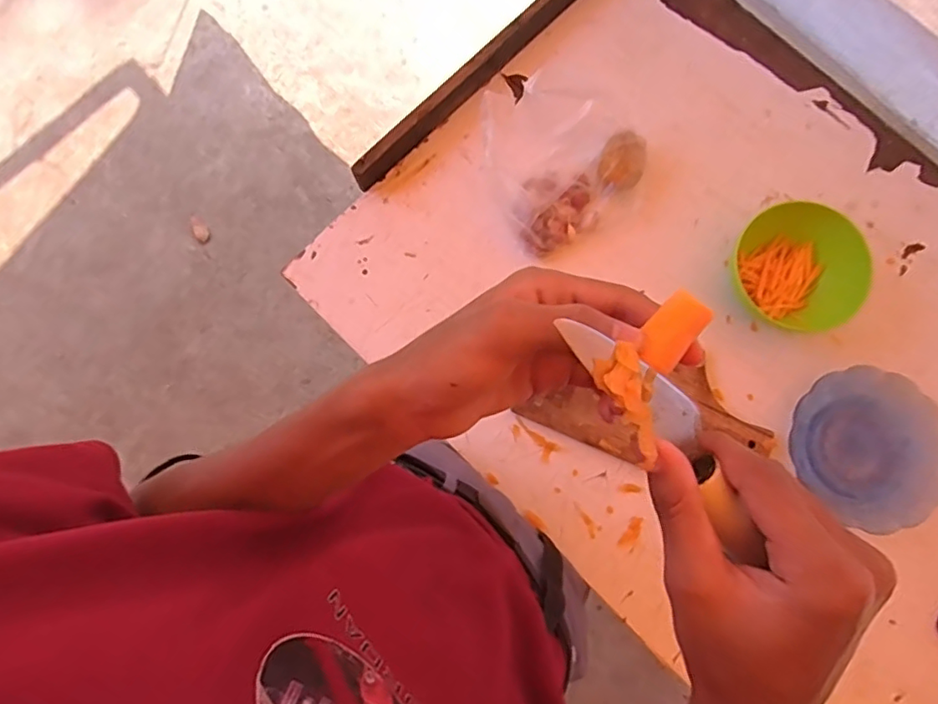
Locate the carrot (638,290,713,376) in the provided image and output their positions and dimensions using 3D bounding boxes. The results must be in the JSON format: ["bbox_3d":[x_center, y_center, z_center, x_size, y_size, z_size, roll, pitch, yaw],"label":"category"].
[{"bbox_3d":[0.085,-0.008,0.237,0.019,0.010,0.032,35,80,6],"label":"carrot"}]

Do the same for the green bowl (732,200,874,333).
[{"bbox_3d":[0.393,-0.102,0.687,0.137,0.072,0.134,0,81,1],"label":"green bowl"}]

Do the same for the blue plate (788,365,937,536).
[{"bbox_3d":[0.472,0.115,0.669,0.178,0.031,0.170,0,81,1],"label":"blue plate"}]

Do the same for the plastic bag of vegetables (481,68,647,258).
[{"bbox_3d":[0.118,-0.237,0.689,0.197,0.125,0.159,-33,82,-4],"label":"plastic bag of vegetables"}]

